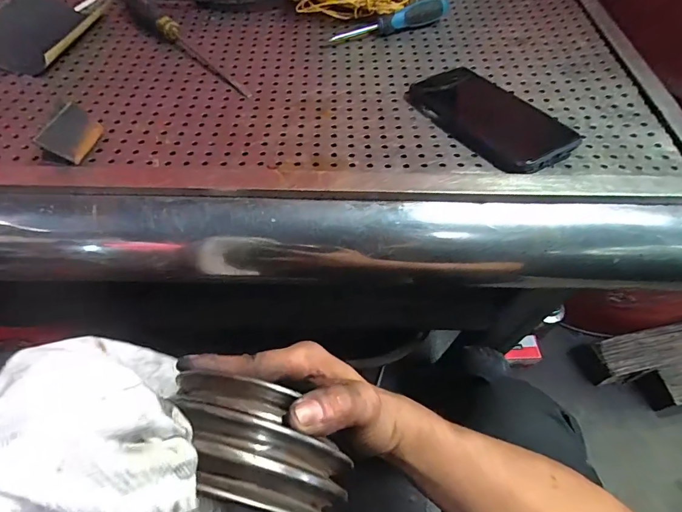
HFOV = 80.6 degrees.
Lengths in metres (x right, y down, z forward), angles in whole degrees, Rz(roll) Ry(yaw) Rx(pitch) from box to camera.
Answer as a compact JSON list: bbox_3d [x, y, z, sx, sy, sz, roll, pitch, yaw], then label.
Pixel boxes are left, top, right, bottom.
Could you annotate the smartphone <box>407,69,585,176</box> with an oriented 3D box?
[{"bbox_3d":[0.148,-0.144,0.407,0.092,0.010,0.172,-30,55,-12],"label":"smartphone"}]

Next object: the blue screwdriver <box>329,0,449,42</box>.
[{"bbox_3d":[0.065,-0.296,0.506,0.153,0.029,0.022,-16,58,-12],"label":"blue screwdriver"}]

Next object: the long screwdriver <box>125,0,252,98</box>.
[{"bbox_3d":[-0.191,-0.261,0.477,0.263,0.025,0.023,39,64,22],"label":"long screwdriver"}]

